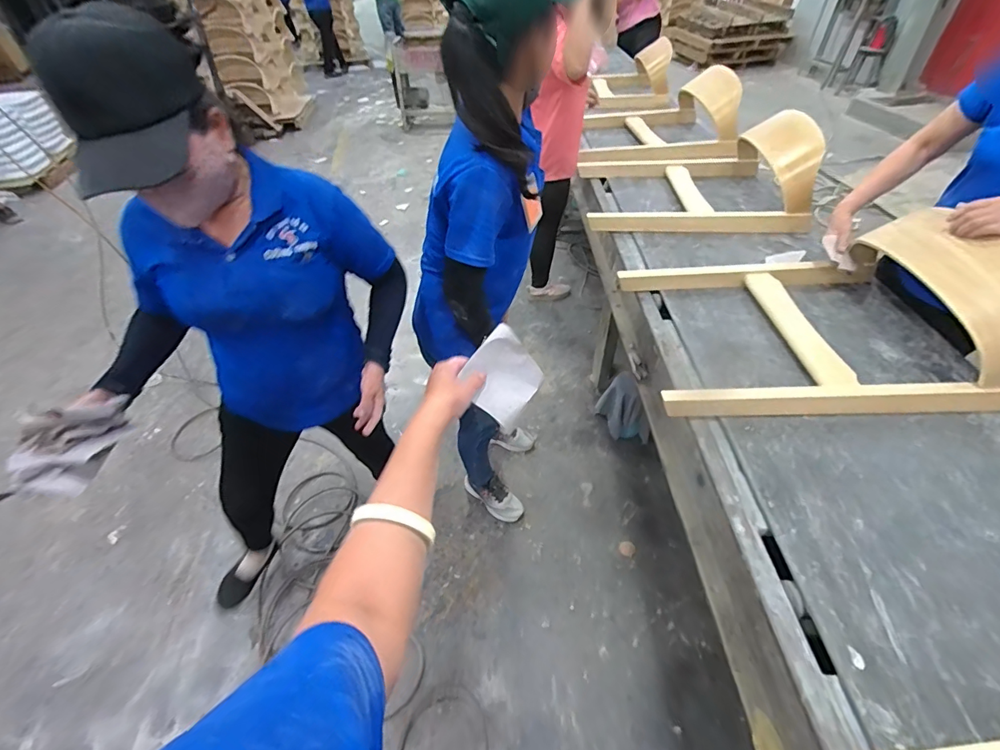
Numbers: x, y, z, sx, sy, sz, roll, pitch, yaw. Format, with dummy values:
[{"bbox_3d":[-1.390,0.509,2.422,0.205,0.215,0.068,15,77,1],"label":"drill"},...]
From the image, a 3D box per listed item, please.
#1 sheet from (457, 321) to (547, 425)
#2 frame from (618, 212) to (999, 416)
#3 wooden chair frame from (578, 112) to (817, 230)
[{"bbox_3d":[0.006,0.004,0.638,0.108,0.110,0.007,-52,25,-13],"label":"sheet"},{"bbox_3d":[0.701,-0.190,1.056,0.709,0.254,0.533,0,46,2],"label":"frame"},{"bbox_3d":[0.674,-0.747,1.604,0.705,0.264,0.591,2,46,4],"label":"wooden chair frame"}]

